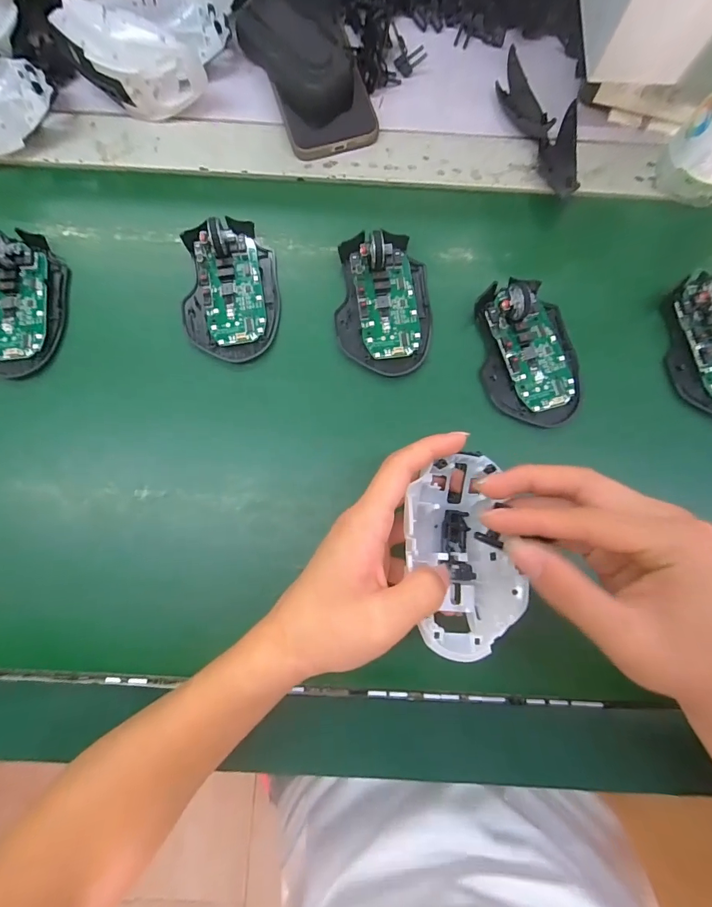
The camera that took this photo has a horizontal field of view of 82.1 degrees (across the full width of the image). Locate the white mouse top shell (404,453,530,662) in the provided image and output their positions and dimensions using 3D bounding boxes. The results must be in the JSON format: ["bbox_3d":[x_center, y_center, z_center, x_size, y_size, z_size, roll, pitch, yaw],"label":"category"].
[{"bbox_3d":[0.062,0.058,0.246,0.062,0.038,0.107,-9,82,-3],"label":"white mouse top shell"}]

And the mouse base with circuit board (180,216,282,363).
[{"bbox_3d":[-0.098,-0.131,0.314,0.072,0.027,0.112,-1,81,-2],"label":"mouse base with circuit board"}]

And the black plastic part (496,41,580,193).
[{"bbox_3d":[0.166,-0.289,0.352,0.054,0.017,0.149,-19,82,-4],"label":"black plastic part"}]

